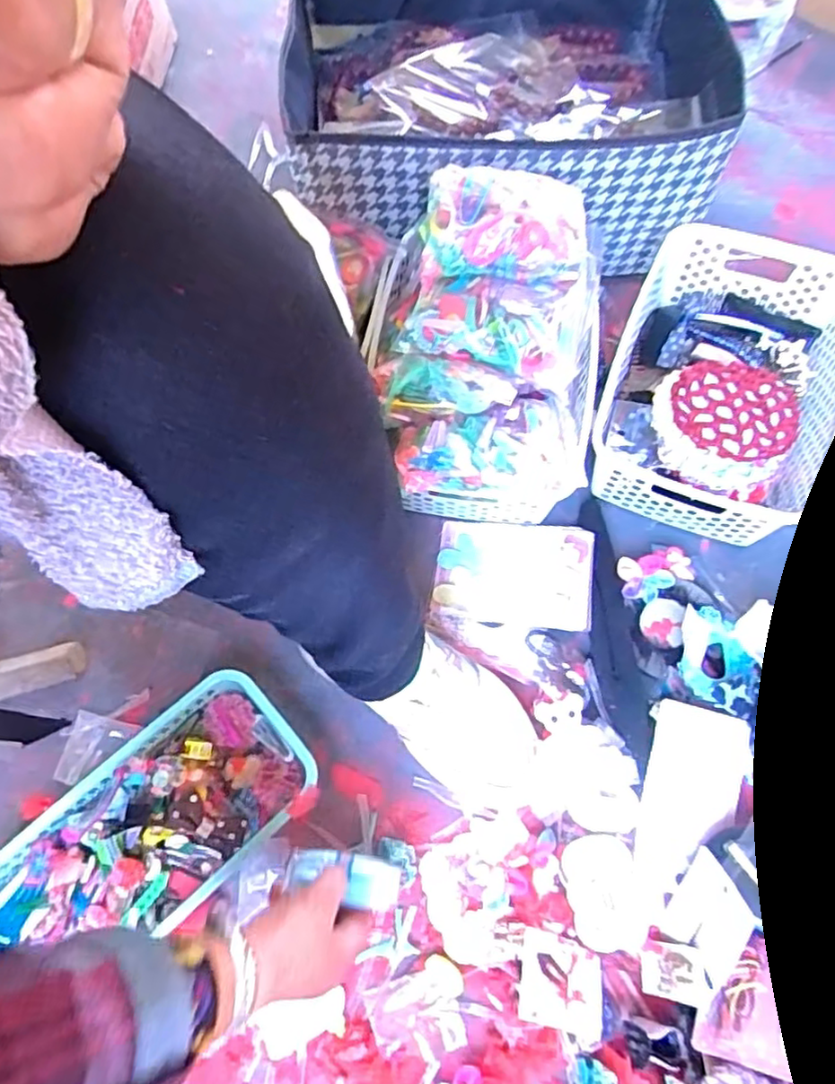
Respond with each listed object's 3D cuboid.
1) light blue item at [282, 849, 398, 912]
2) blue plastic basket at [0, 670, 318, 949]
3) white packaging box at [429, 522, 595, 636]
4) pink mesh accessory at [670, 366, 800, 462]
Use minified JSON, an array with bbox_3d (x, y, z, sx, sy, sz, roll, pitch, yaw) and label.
[{"bbox_3d":[-0.054,0.237,0.460,0.081,0.019,0.030,7,68,12],"label":"light blue item"},{"bbox_3d":[-0.210,0.229,0.510,0.264,0.046,0.132,-37,70,-13],"label":"blue plastic basket"},{"bbox_3d":[0.087,0.029,0.593,0.139,0.016,0.094,7,67,5],"label":"white packaging box"},{"bbox_3d":[0.254,-0.106,0.520,0.099,0.014,0.084,12,69,7],"label":"pink mesh accessory"}]

